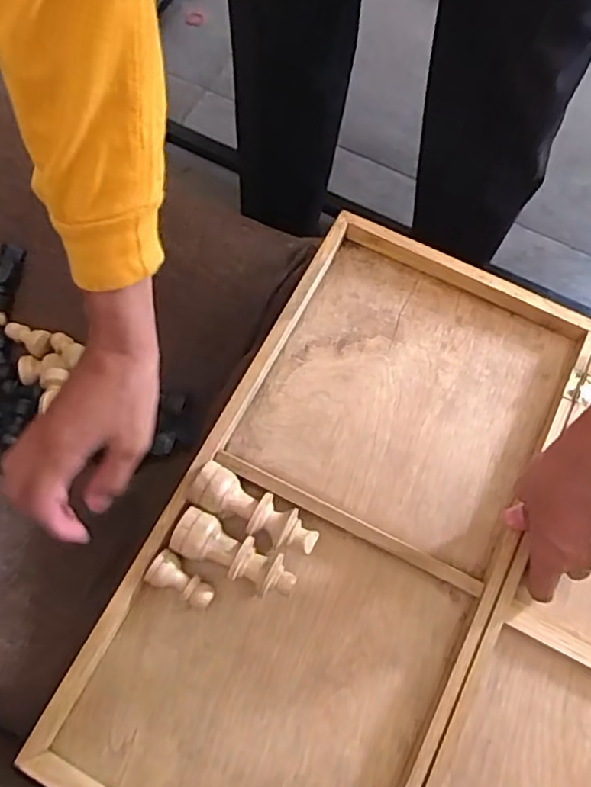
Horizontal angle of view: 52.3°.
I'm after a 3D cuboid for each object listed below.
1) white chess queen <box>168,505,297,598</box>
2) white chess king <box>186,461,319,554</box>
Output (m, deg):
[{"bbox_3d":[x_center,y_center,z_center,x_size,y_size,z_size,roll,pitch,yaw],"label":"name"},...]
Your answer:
[{"bbox_3d":[-0.044,0.122,0.448,0.092,0.036,0.033,26,74,11],"label":"white chess queen"},{"bbox_3d":[-0.030,0.091,0.459,0.099,0.036,0.033,27,74,11],"label":"white chess king"}]

